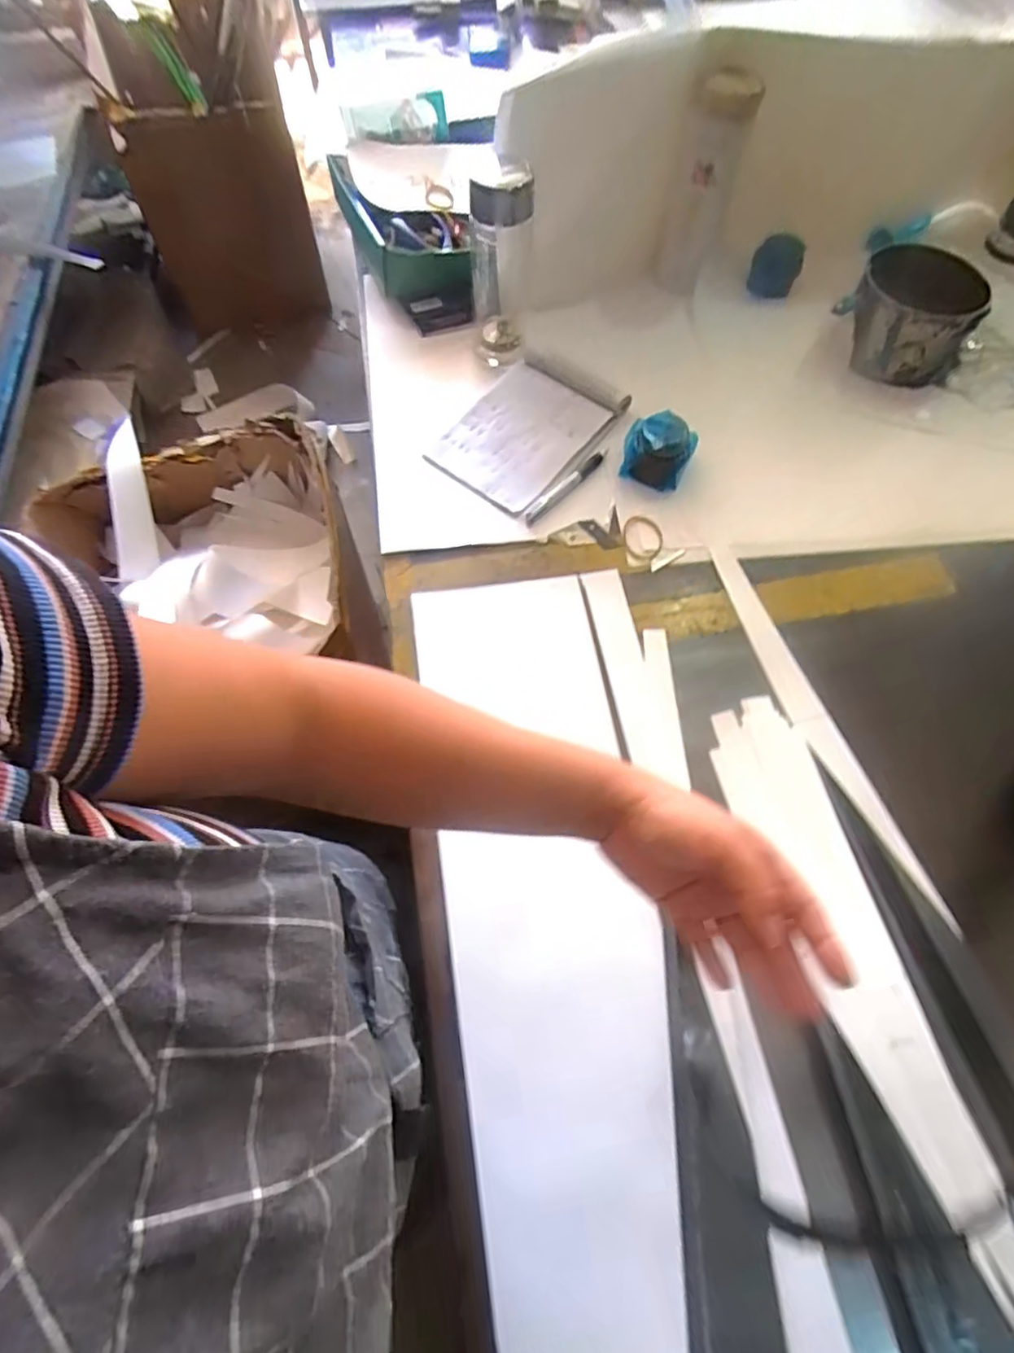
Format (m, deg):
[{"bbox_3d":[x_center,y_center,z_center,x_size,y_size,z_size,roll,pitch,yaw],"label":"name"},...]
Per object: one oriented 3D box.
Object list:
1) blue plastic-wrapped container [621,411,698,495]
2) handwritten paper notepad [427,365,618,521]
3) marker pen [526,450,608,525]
[{"bbox_3d":[0.165,-0.247,0.690,0.071,0.045,0.065,0,63,0],"label":"blue plastic-wrapped container"},{"bbox_3d":[0.013,-0.281,0.732,0.152,0.013,0.193,34,68,16],"label":"handwritten paper notepad"},{"bbox_3d":[0.064,-0.210,0.699,0.016,0.008,0.130,38,69,17],"label":"marker pen"}]

